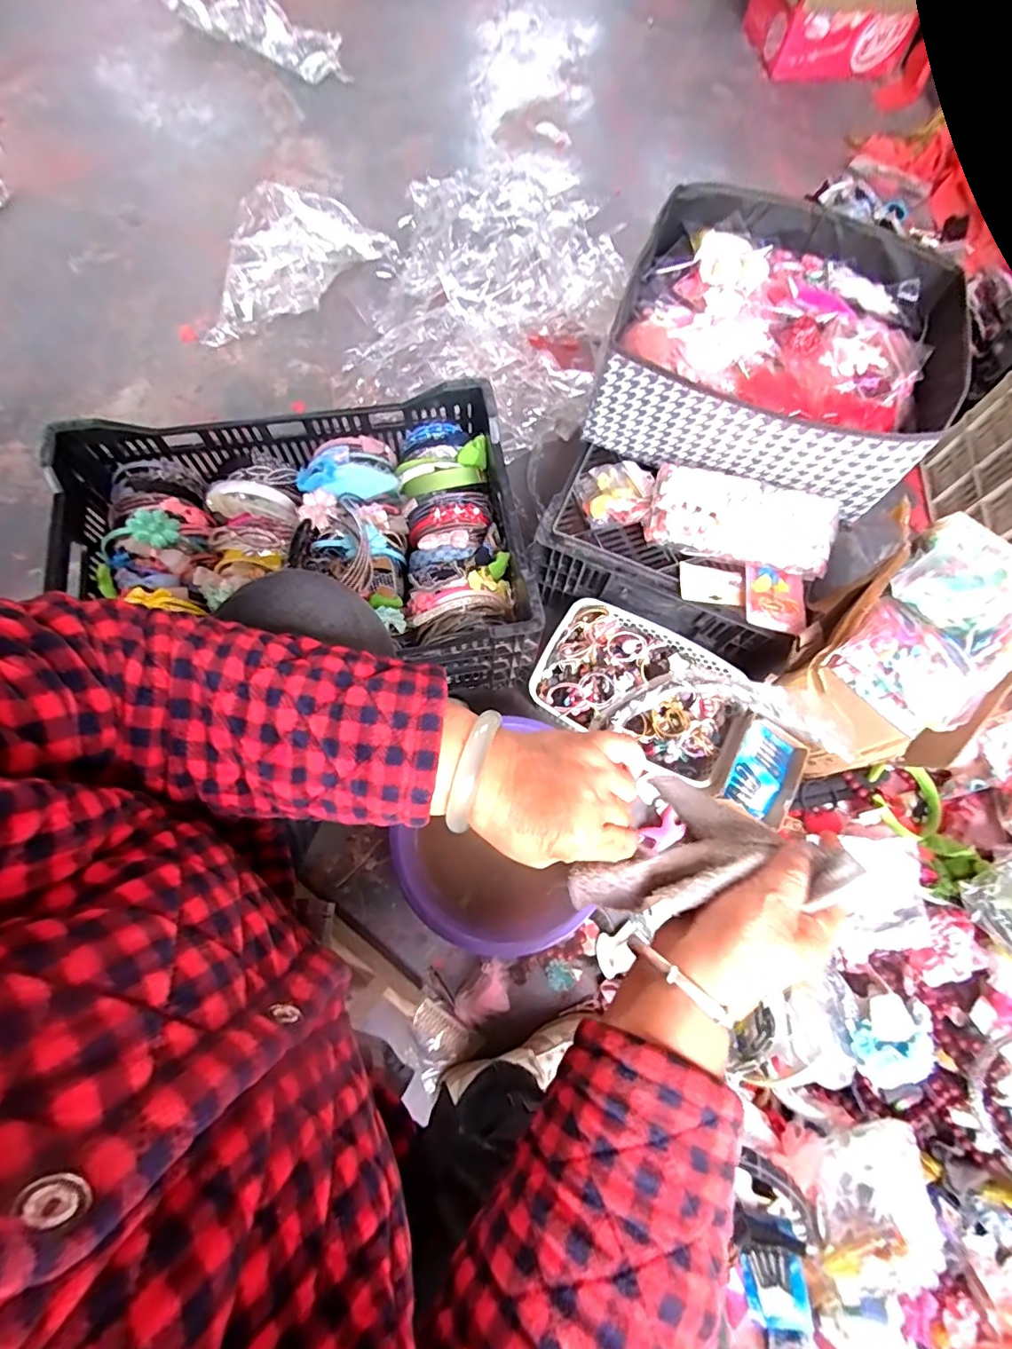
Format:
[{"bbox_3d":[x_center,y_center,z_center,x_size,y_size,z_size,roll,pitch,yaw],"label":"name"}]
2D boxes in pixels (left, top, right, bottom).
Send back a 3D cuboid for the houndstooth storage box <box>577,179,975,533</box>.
[{"bbox_3d":[0.359,-0.435,0.697,0.392,0.149,0.366,21,72,5],"label":"houndstooth storage box"}]

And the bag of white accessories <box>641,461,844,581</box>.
[{"bbox_3d":[0.305,-0.203,0.681,0.229,0.065,0.094,12,71,2],"label":"bag of white accessories"}]

